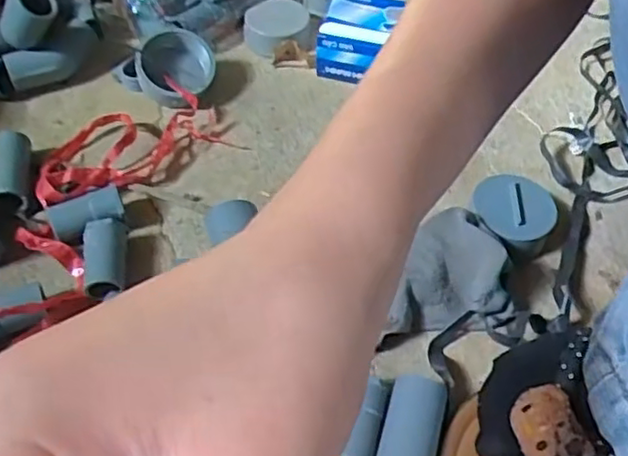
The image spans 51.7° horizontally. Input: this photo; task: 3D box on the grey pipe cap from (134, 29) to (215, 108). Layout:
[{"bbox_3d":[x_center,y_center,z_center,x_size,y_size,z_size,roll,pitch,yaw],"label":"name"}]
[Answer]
[{"bbox_3d":[-0.121,-0.136,0.566,0.064,0.046,0.060,2,50,-2],"label":"grey pipe cap"}]

